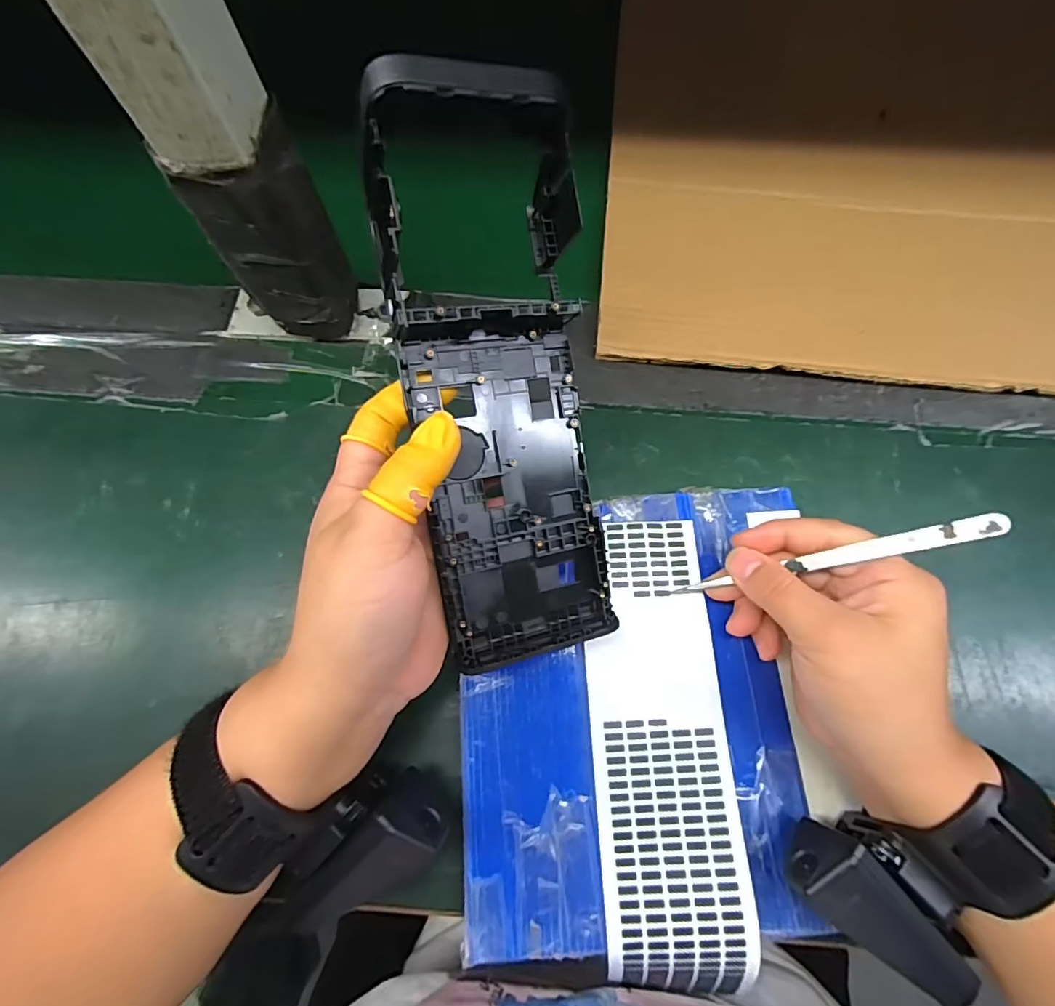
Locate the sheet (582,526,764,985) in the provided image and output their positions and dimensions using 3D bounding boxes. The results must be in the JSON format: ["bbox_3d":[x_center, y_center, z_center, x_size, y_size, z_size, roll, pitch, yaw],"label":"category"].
[{"bbox_3d":[0.064,0.109,0.245,0.065,0.006,0.203,-2,72,0],"label":"sheet"}]

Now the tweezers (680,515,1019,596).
[{"bbox_3d":[0.129,0.027,0.226,0.132,0.005,0.009,-22,67,37],"label":"tweezers"}]

